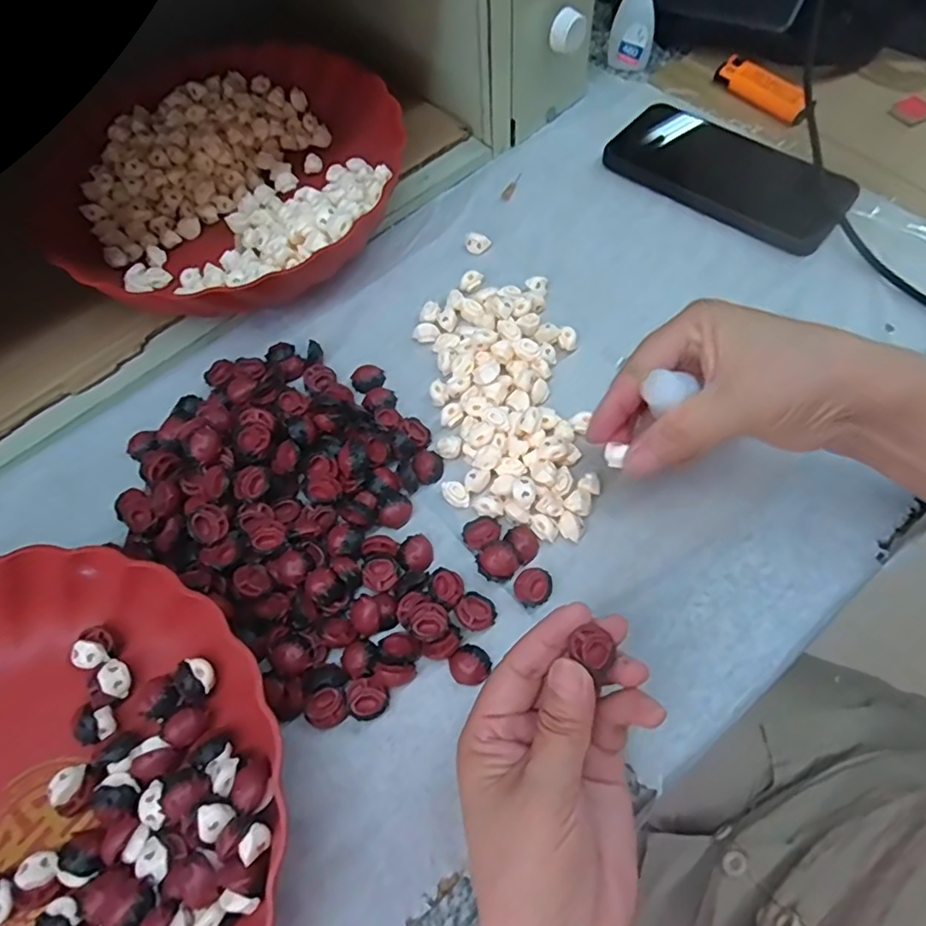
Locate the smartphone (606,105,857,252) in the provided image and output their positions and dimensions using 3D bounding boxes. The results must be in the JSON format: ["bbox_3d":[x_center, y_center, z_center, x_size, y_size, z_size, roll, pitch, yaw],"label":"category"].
[{"bbox_3d":[0.186,-0.204,0.421,0.160,0.018,0.076,36,70,20],"label":"smartphone"}]

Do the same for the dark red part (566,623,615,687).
[{"bbox_3d":[0.052,0.073,0.234,0.017,0.009,0.018,40,71,22],"label":"dark red part"}]

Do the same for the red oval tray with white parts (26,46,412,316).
[{"bbox_3d":[-0.156,-0.191,0.416,0.226,0.057,0.235,-1,62,3],"label":"red oval tray with white parts"}]

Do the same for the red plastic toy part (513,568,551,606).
[{"bbox_3d":[0.036,0.063,0.301,0.018,0.008,0.020,34,69,19],"label":"red plastic toy part"}]

